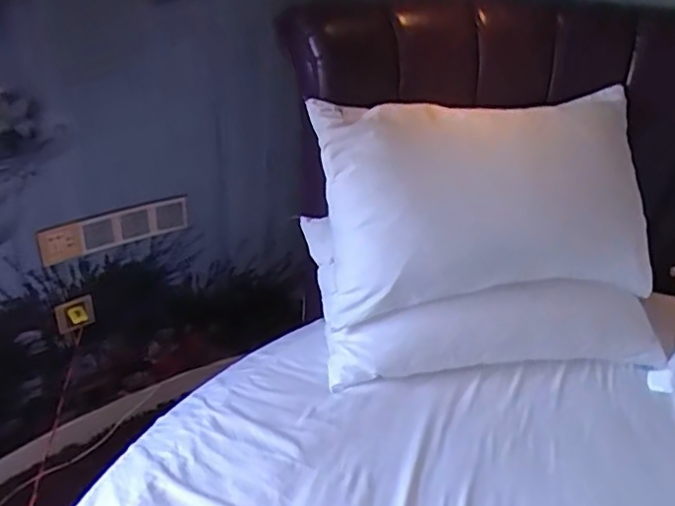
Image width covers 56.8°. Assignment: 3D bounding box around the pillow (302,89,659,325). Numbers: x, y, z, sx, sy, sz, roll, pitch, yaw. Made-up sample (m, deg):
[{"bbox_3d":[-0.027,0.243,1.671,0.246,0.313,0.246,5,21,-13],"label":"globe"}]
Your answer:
[{"bbox_3d":[0.320,-0.117,1.275,0.711,0.432,0.155,-6,1,-6],"label":"pillow"}]

